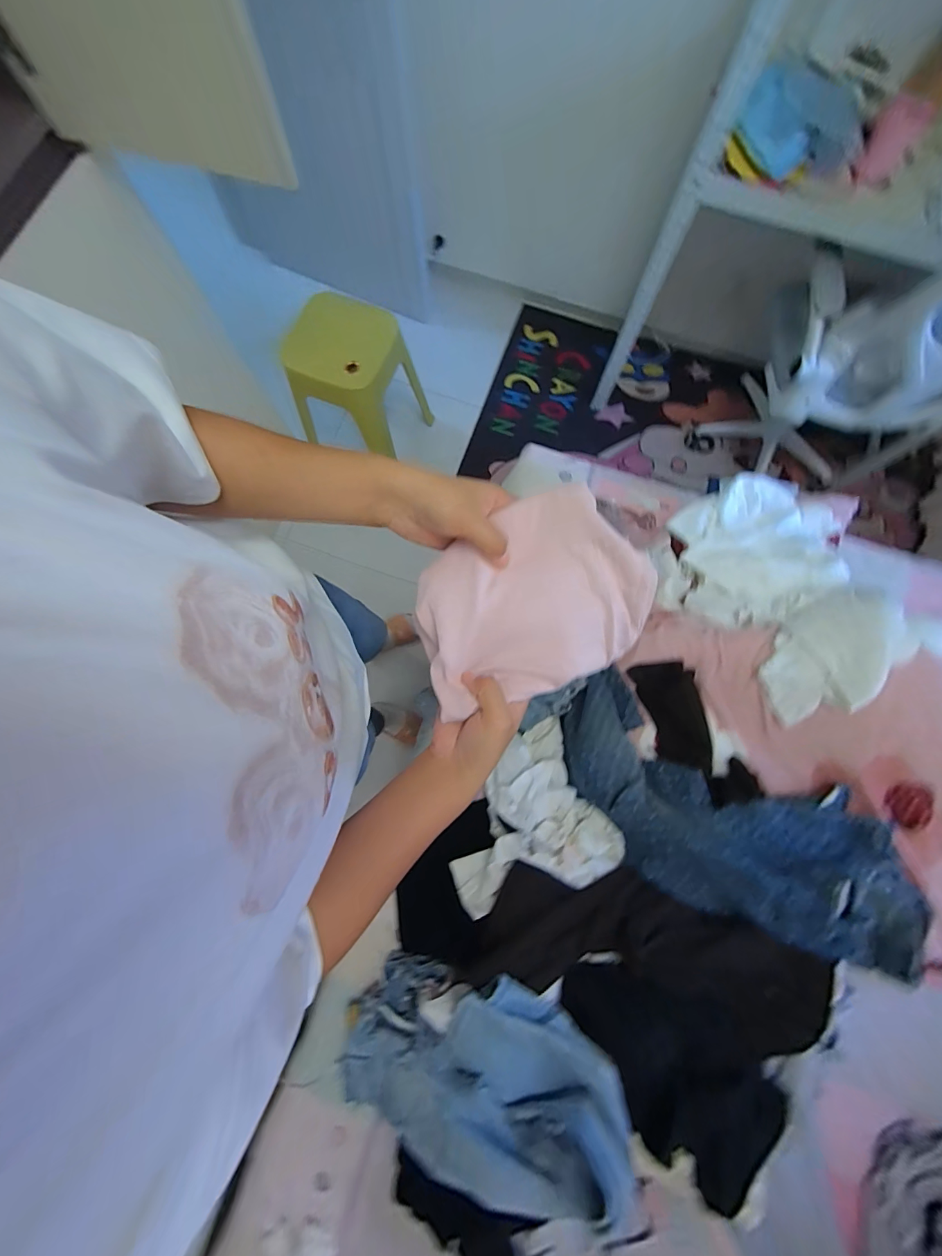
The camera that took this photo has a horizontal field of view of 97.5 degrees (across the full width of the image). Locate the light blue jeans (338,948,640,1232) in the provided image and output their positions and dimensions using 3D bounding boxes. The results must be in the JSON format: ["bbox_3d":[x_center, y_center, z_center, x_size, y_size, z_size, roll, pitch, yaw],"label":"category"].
[{"bbox_3d":[-0.004,0.757,0.717,0.470,0.209,0.330,-5,79,-1],"label":"light blue jeans"}]

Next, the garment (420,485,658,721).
[{"bbox_3d":[0.051,-0.023,0.377,0.210,0.064,0.158,-24,80,-5],"label":"garment"}]

